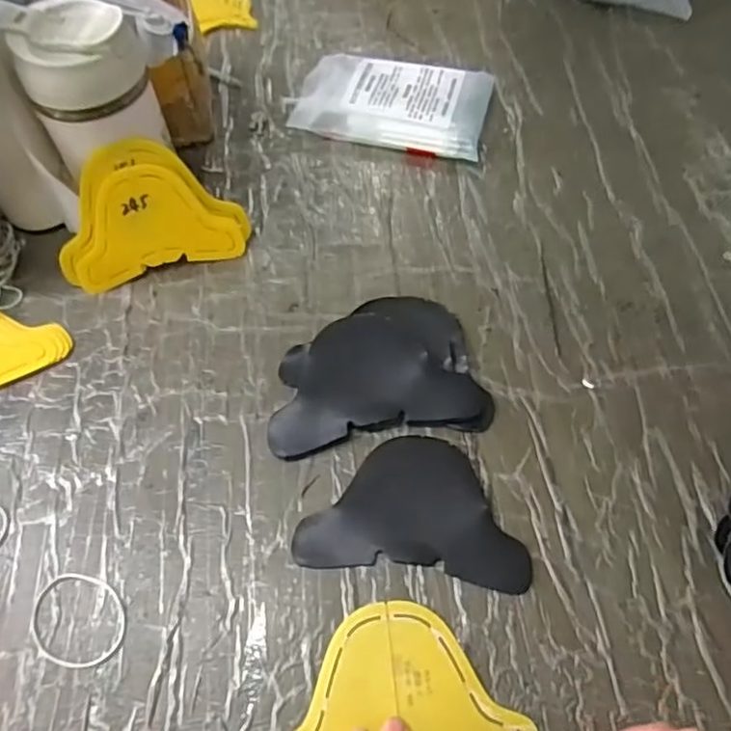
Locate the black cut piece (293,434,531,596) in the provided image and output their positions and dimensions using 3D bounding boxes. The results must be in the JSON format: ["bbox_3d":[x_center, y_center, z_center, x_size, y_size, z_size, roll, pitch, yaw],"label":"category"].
[{"bbox_3d":[0.032,0.089,0.393,0.138,0.006,0.090,6,60,5],"label":"black cut piece"}]

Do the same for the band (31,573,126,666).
[{"bbox_3d":[-0.168,0.149,0.358,0.059,0.004,0.047,15,62,10],"label":"band"}]

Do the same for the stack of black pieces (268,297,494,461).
[{"bbox_3d":[0.006,0.000,0.436,0.146,0.020,0.111,-8,60,-3],"label":"stack of black pieces"}]

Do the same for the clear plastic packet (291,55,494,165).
[{"bbox_3d":[0.027,-0.246,0.575,0.171,0.025,0.100,12,61,9],"label":"clear plastic packet"}]

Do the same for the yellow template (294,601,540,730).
[{"bbox_3d":[0.017,0.178,0.332,0.139,0.004,0.090,-6,59,-1],"label":"yellow template"}]

